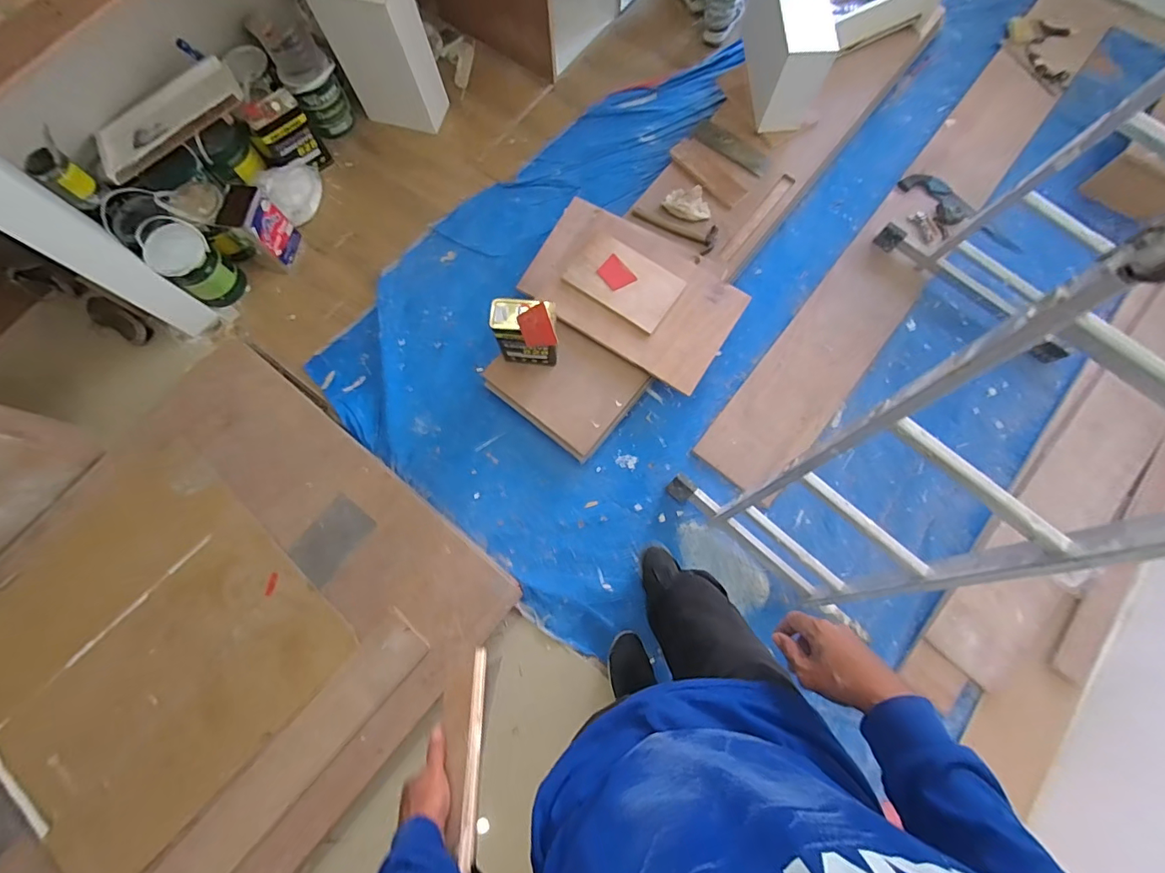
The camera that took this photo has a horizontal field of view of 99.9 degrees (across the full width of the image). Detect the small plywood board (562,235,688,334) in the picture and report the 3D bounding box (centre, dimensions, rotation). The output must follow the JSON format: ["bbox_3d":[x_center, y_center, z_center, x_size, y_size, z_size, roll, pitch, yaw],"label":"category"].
[{"bbox_3d":[0.132,-0.485,1.528,0.327,0.015,0.212,34,80,8],"label":"small plywood board"}]

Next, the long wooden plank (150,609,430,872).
[{"bbox_3d":[-1.039,1.171,1.211,0.158,0.046,1.765,40,79,9],"label":"long wooden plank"}]

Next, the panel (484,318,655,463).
[{"bbox_3d":[-0.050,-0.169,1.515,0.409,0.039,0.330,39,90,0],"label":"panel"}]

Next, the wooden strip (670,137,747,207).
[{"bbox_3d":[0.431,-0.895,1.652,0.278,0.025,0.109,45,80,1],"label":"wooden strip"}]

